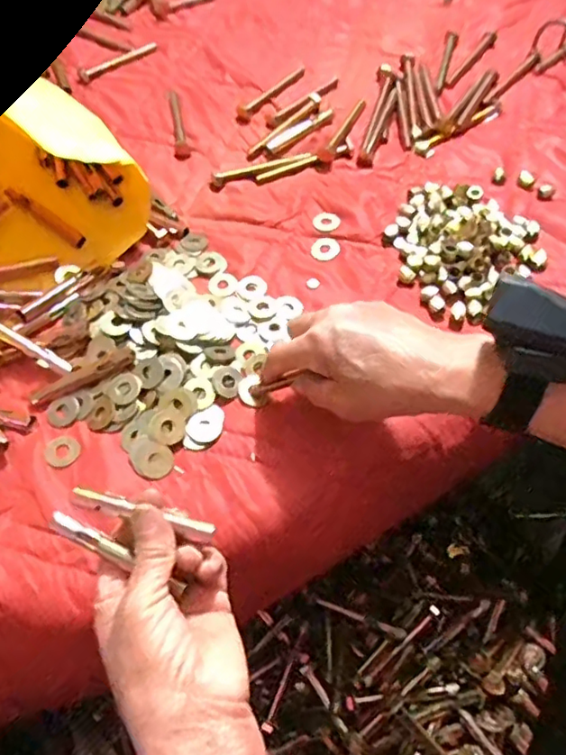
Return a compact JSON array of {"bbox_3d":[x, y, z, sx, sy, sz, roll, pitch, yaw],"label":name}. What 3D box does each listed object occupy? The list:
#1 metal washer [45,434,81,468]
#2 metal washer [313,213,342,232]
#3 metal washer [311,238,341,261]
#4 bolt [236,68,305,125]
[{"bbox_3d":[-0.158,0.052,0.419,0.024,0.004,0.025,-1,58,2],"label":"metal washer"},{"bbox_3d":[0.039,-0.140,0.527,0.024,0.004,0.022,2,58,4],"label":"metal washer"},{"bbox_3d":[0.037,-0.113,0.516,0.027,0.005,0.025,-5,67,11],"label":"metal washer"},{"bbox_3d":[-0.014,-0.304,0.629,0.020,0.014,0.097,38,67,22],"label":"bolt"}]

